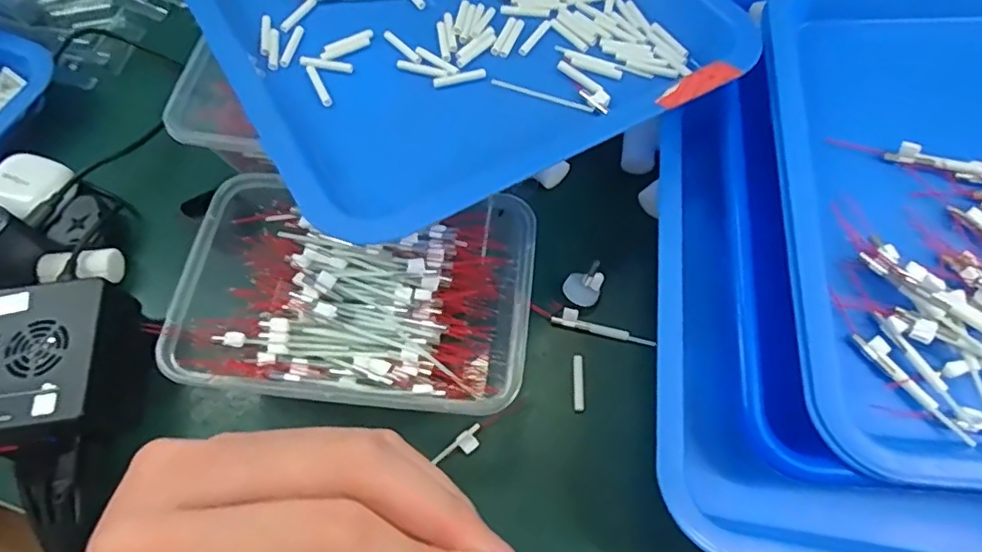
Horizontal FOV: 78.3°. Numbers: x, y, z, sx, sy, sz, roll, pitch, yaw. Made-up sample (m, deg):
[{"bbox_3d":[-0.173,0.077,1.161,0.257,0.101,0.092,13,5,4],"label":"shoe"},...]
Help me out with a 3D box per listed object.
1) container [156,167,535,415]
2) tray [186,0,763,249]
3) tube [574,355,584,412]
[{"bbox_3d":[-0.066,0.012,0.324,0.168,0.063,0.113,2,64,2],"label":"container"},{"bbox_3d":[-0.032,-0.187,0.369,0.277,0.044,0.334,-29,67,-13],"label":"tray"},{"bbox_3d":[0.048,0.058,0.331,0.005,0.004,0.031,2,64,2],"label":"tube"}]

